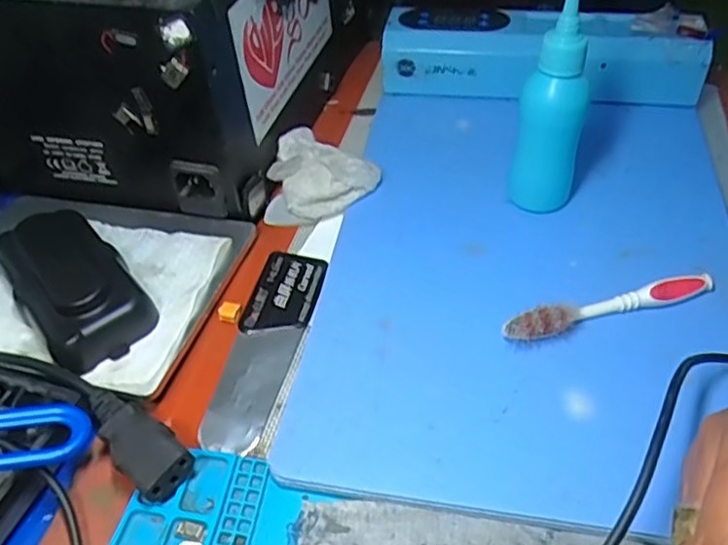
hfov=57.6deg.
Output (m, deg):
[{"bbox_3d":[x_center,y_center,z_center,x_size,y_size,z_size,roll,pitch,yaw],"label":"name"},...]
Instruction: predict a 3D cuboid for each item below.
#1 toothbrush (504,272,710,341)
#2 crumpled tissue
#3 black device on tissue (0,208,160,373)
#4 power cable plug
[{"bbox_3d":[0.118,0.017,0.313,0.106,0.015,0.012,-11,47,-9],"label":"toothbrush"},{"bbox_3d":[-0.024,-0.056,0.384,0.063,0.028,0.050,-1,46,1],"label":"crumpled tissue"},{"bbox_3d":[-0.145,0.003,0.326,0.048,0.023,0.099,-32,53,-26],"label":"black device on tissue"},{"bbox_3d":[-0.095,0.068,0.274,0.022,0.018,0.060,-35,54,-27],"label":"power cable plug"}]

